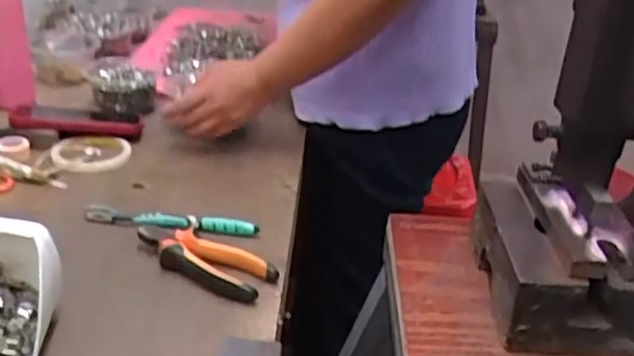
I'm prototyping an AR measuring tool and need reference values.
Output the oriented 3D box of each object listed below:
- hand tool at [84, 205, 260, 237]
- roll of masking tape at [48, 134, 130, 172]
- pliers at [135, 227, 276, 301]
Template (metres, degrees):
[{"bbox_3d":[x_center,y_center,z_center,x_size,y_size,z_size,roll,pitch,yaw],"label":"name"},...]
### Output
[{"bbox_3d":[-0.159,0.051,0.740,0.190,0.025,0.020,6,26,2],"label":"hand tool"},{"bbox_3d":[-0.294,-0.033,0.886,0.099,0.010,0.095,-2,27,-13],"label":"roll of masking tape"},{"bbox_3d":[-0.114,0.078,0.677,0.159,0.023,0.061,22,31,31],"label":"pliers"}]

